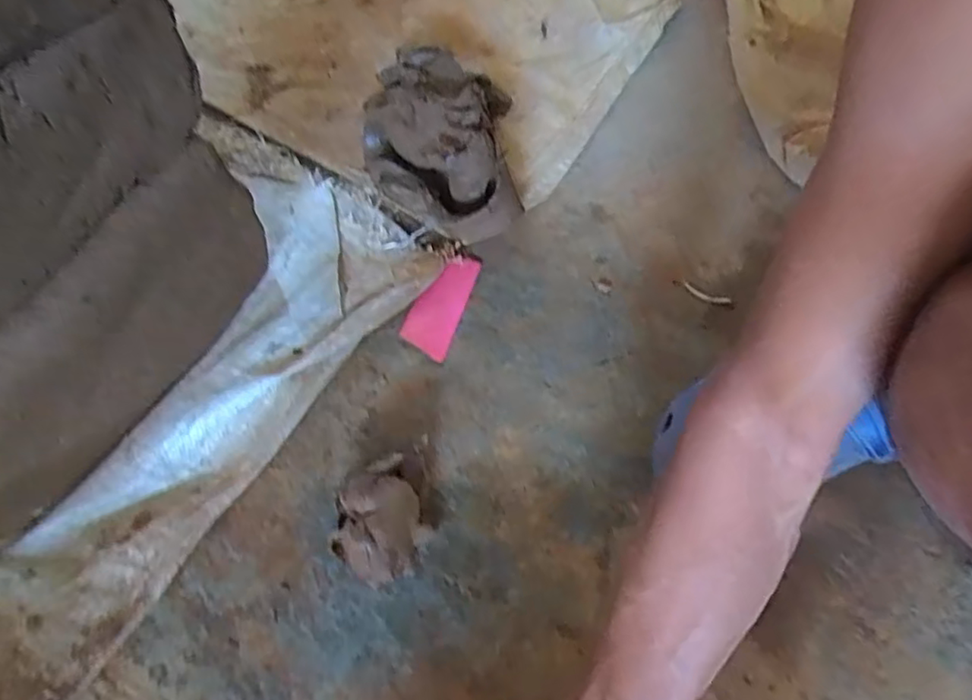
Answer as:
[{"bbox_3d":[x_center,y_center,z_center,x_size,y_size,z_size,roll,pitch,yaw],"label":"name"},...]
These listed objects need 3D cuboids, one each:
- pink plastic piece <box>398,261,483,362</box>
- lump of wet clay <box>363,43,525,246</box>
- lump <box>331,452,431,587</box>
[{"bbox_3d":[-0.043,-0.046,0.573,0.045,0.013,0.107,17,63,9],"label":"pink plastic piece"},{"bbox_3d":[-0.049,-0.211,0.616,0.149,0.087,0.215,-4,62,-3],"label":"lump of wet clay"},{"bbox_3d":[-0.078,0.131,0.460,0.073,0.051,0.077,0,62,0],"label":"lump"}]

